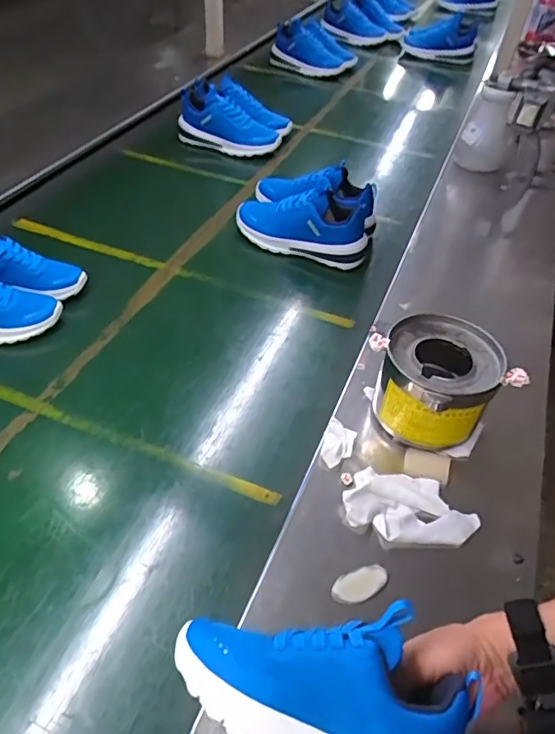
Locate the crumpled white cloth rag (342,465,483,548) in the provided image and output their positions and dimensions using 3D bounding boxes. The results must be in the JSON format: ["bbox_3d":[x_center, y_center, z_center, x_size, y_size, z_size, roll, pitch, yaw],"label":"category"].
[{"bbox_3d":[0.154,0.157,0.594,0.148,0.016,0.079,10,48,5],"label":"crumpled white cloth rag"}]

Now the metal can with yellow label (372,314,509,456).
[{"bbox_3d":[0.200,0.028,0.670,0.134,0.131,0.144,2,48,-2],"label":"metal can with yellow label"}]

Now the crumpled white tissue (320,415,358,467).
[{"bbox_3d":[0.076,0.096,0.655,0.038,0.018,0.062,15,49,9],"label":"crumpled white tissue"}]

